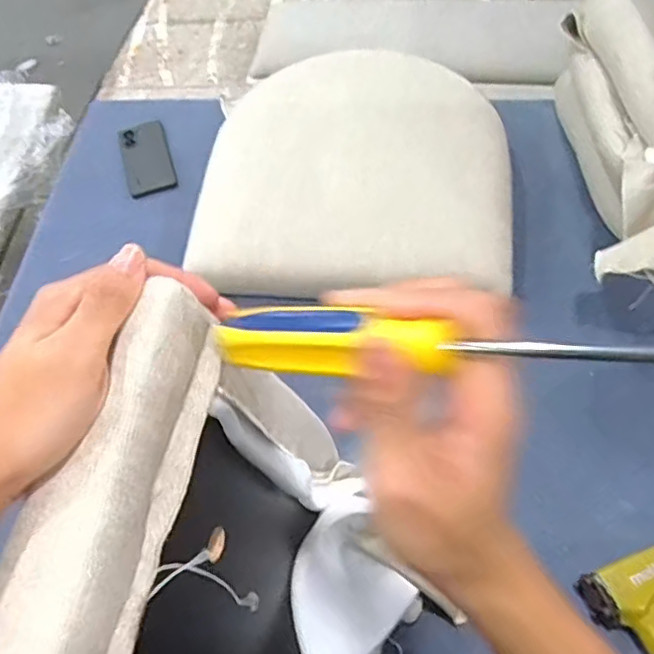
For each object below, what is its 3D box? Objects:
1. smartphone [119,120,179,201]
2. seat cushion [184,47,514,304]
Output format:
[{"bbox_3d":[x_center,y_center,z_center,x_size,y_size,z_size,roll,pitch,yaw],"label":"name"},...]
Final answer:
[{"bbox_3d":[-0.300,-0.282,1.039,0.079,0.008,0.146,-16,67,-6],"label":"smartphone"},{"bbox_3d":[0.037,-0.238,0.926,0.450,0.062,0.433,0,60,4],"label":"seat cushion"}]

